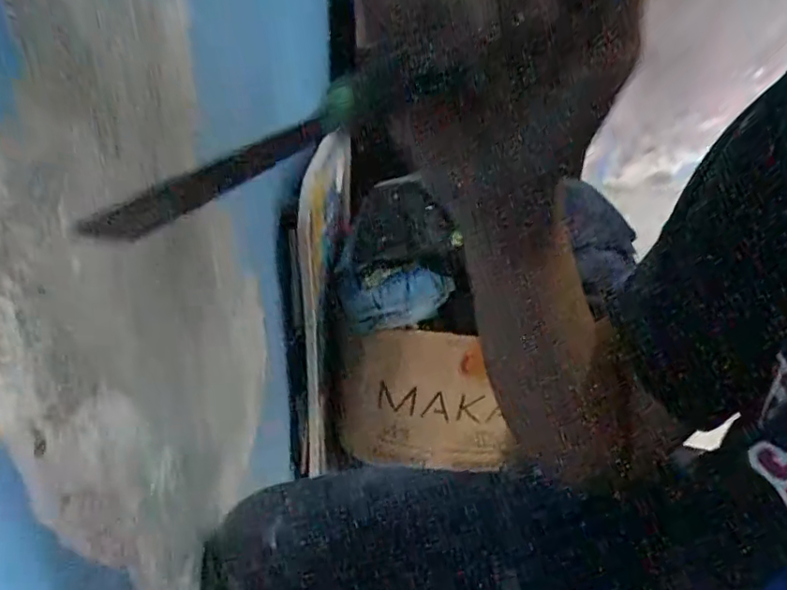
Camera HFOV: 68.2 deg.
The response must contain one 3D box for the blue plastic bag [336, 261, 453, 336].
[{"bbox_3d":[0.003,-0.001,0.808,0.161,0.115,0.023,-6,35,-17],"label":"blue plastic bag"}]

